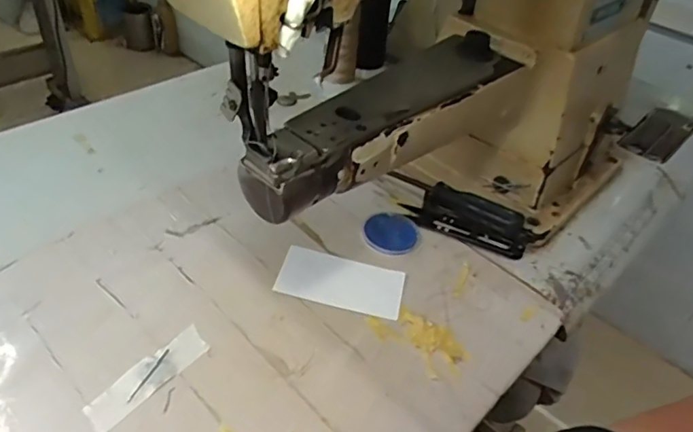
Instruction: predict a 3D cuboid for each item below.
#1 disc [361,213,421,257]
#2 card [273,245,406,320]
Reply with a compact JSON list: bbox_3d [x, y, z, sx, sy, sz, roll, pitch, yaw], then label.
[{"bbox_3d":[0.041,0.014,0.477,0.048,0.004,0.052,4,42,-4],"label":"disc"},{"bbox_3d":[-0.003,0.052,0.439,0.098,0.004,0.050,14,44,3],"label":"card"}]

